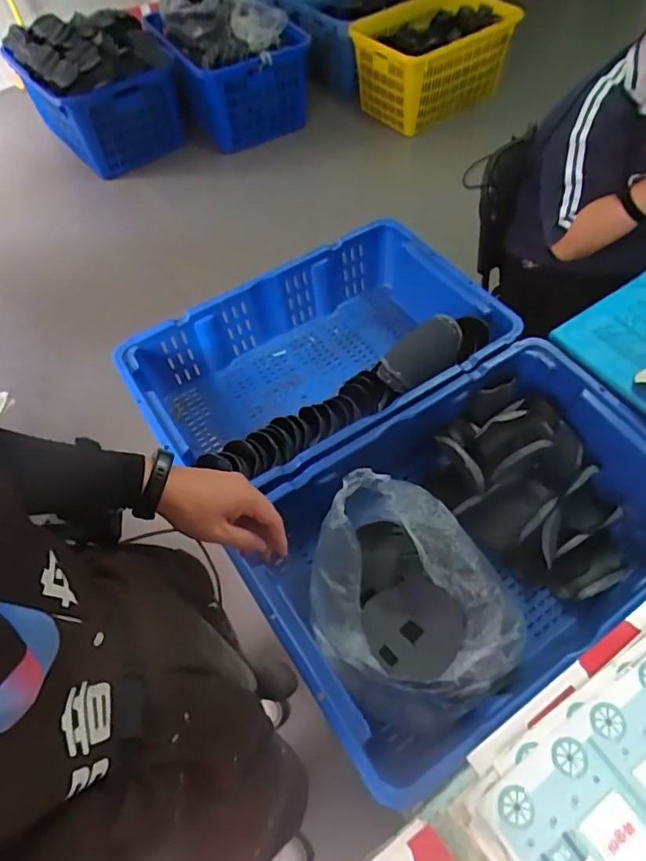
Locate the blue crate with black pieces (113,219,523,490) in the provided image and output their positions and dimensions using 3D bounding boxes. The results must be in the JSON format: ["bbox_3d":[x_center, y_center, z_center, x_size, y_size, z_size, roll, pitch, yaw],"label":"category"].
[{"bbox_3d":[-0.007,-0.127,1.082,0.649,0.190,0.431,-31,60,-16],"label":"blue crate with black pieces"}]

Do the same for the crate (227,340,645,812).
[{"bbox_3d":[0.233,0.163,0.864,0.656,0.205,0.431,-32,60,-16],"label":"crate"}]

